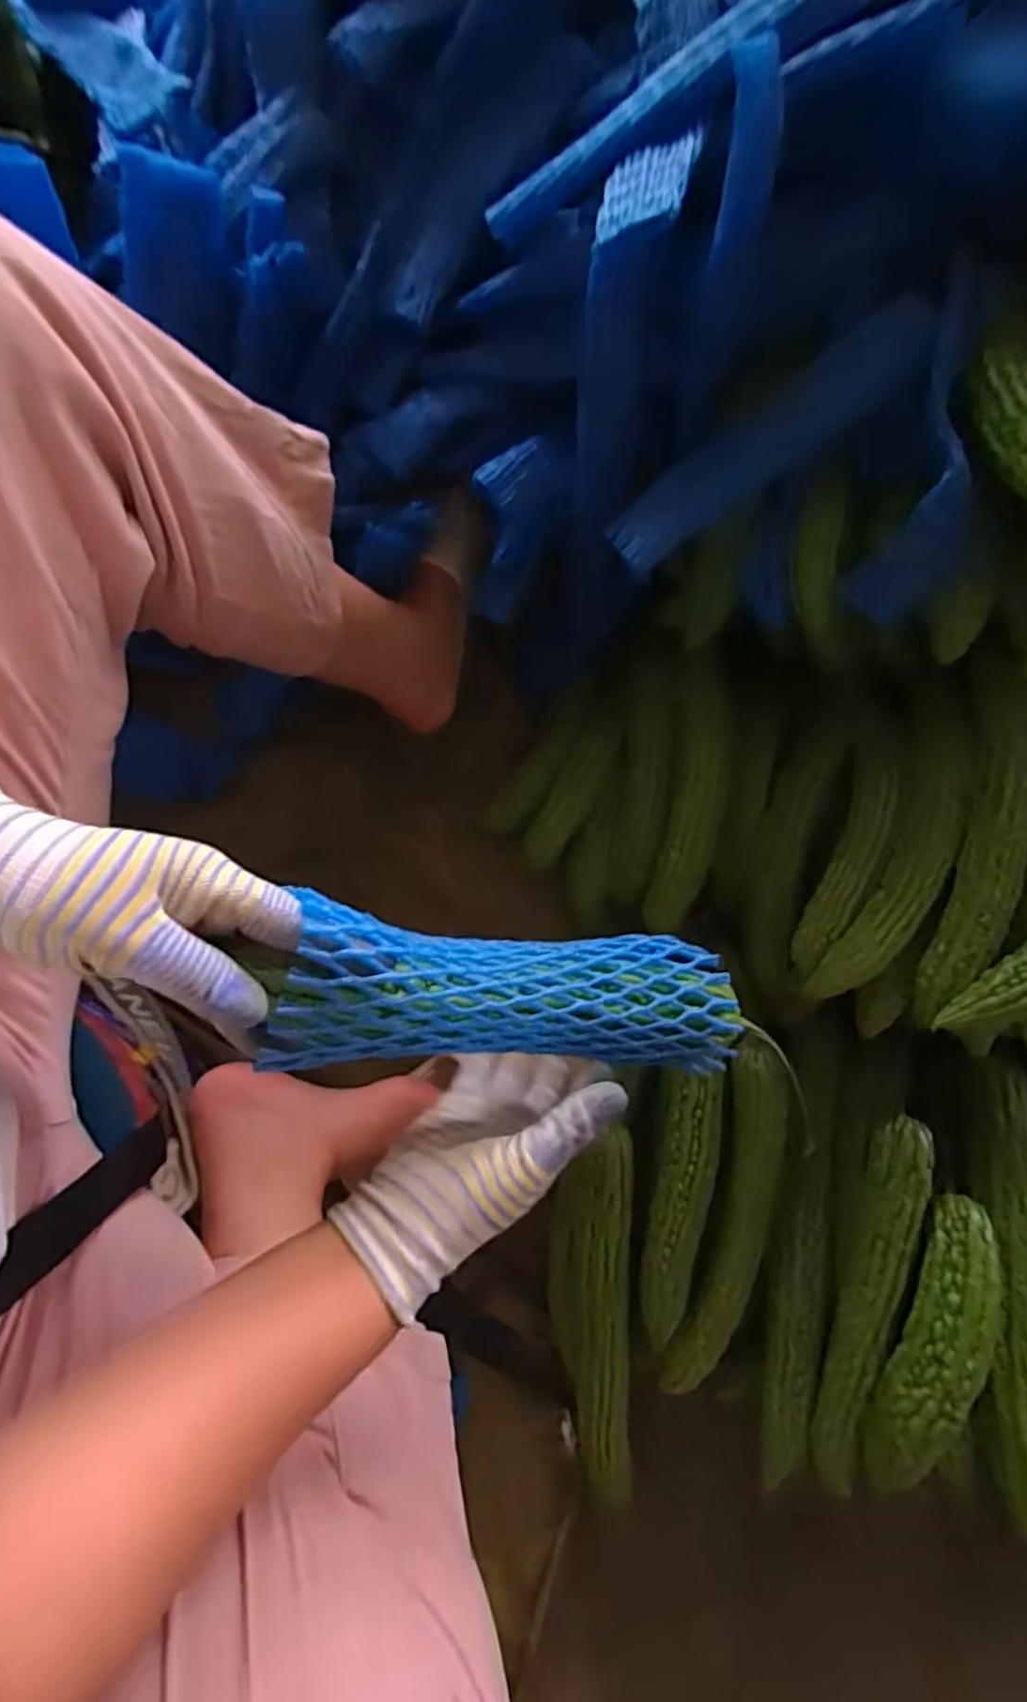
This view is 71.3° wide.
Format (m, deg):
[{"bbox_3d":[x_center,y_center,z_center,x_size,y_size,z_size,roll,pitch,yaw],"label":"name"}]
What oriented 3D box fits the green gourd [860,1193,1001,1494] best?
[{"bbox_3d":[0.288,0.340,0.488,0.044,0.045,0.200,26,79,1],"label":"green gourd"}]

